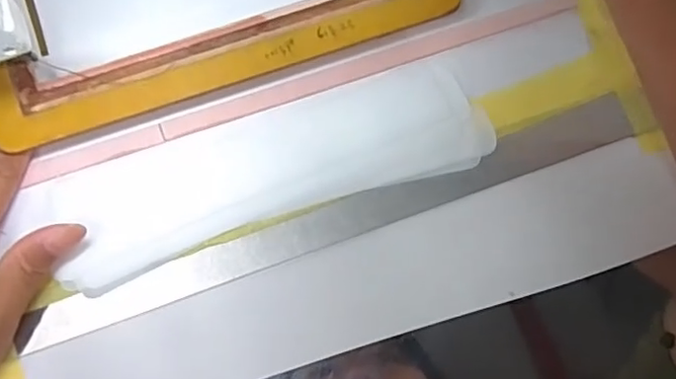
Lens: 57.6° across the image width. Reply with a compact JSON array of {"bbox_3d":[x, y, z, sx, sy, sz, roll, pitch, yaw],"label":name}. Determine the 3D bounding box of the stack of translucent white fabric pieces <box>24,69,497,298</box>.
[{"bbox_3d":[-0.034,-0.008,0.300,0.214,0.007,0.054,-18,83,-5],"label":"stack of translucent white fabric pieces"}]

